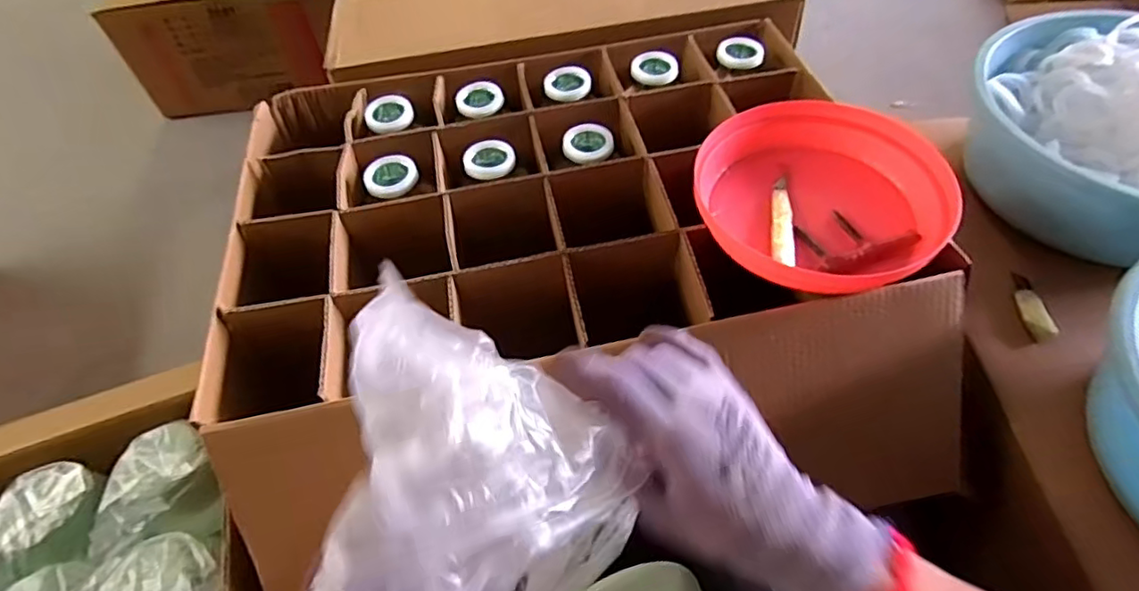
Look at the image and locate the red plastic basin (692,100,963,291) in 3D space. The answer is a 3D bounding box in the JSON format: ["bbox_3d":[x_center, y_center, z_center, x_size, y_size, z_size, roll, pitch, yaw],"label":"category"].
[{"bbox_3d":[0.238,-0.096,0.576,0.213,0.056,0.223,-2,53,3],"label":"red plastic basin"}]

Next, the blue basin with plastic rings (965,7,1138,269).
[{"bbox_3d":[0.694,-0.200,0.732,0.368,0.177,0.350,-2,53,3],"label":"blue basin with plastic rings"}]

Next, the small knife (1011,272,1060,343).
[{"bbox_3d":[0.510,0.008,0.660,0.027,0.017,0.090,-1,53,4],"label":"small knife"}]

